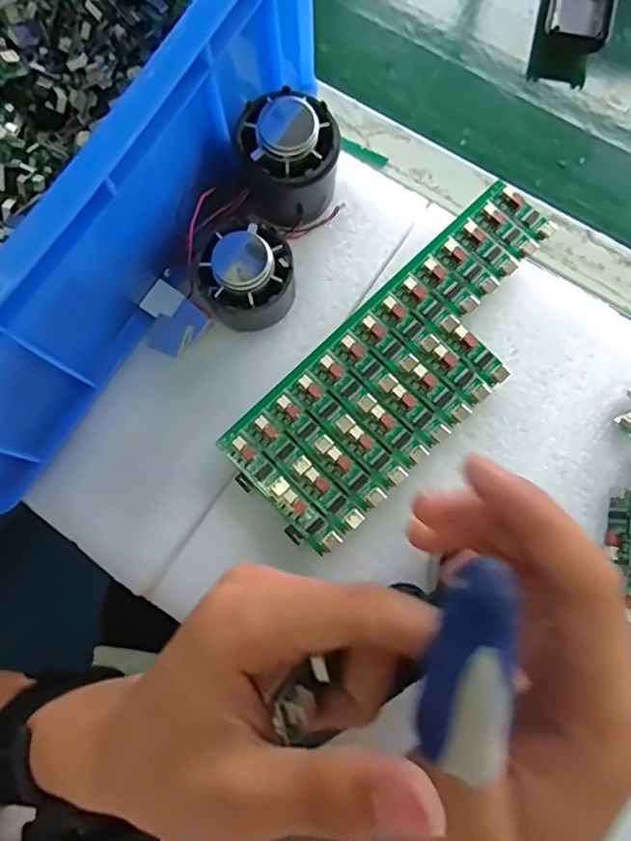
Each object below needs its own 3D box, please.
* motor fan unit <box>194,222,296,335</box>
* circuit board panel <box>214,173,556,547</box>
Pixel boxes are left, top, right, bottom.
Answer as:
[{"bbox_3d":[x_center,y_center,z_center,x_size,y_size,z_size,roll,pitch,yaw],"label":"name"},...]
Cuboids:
[{"bbox_3d":[-0.038,-0.077,0.314,0.053,0.045,0.050,-10,77,-1],"label":"motor fan unit"},{"bbox_3d":[0.054,-0.031,0.316,0.217,0.015,0.081,-44,80,-8],"label":"circuit board panel"}]

